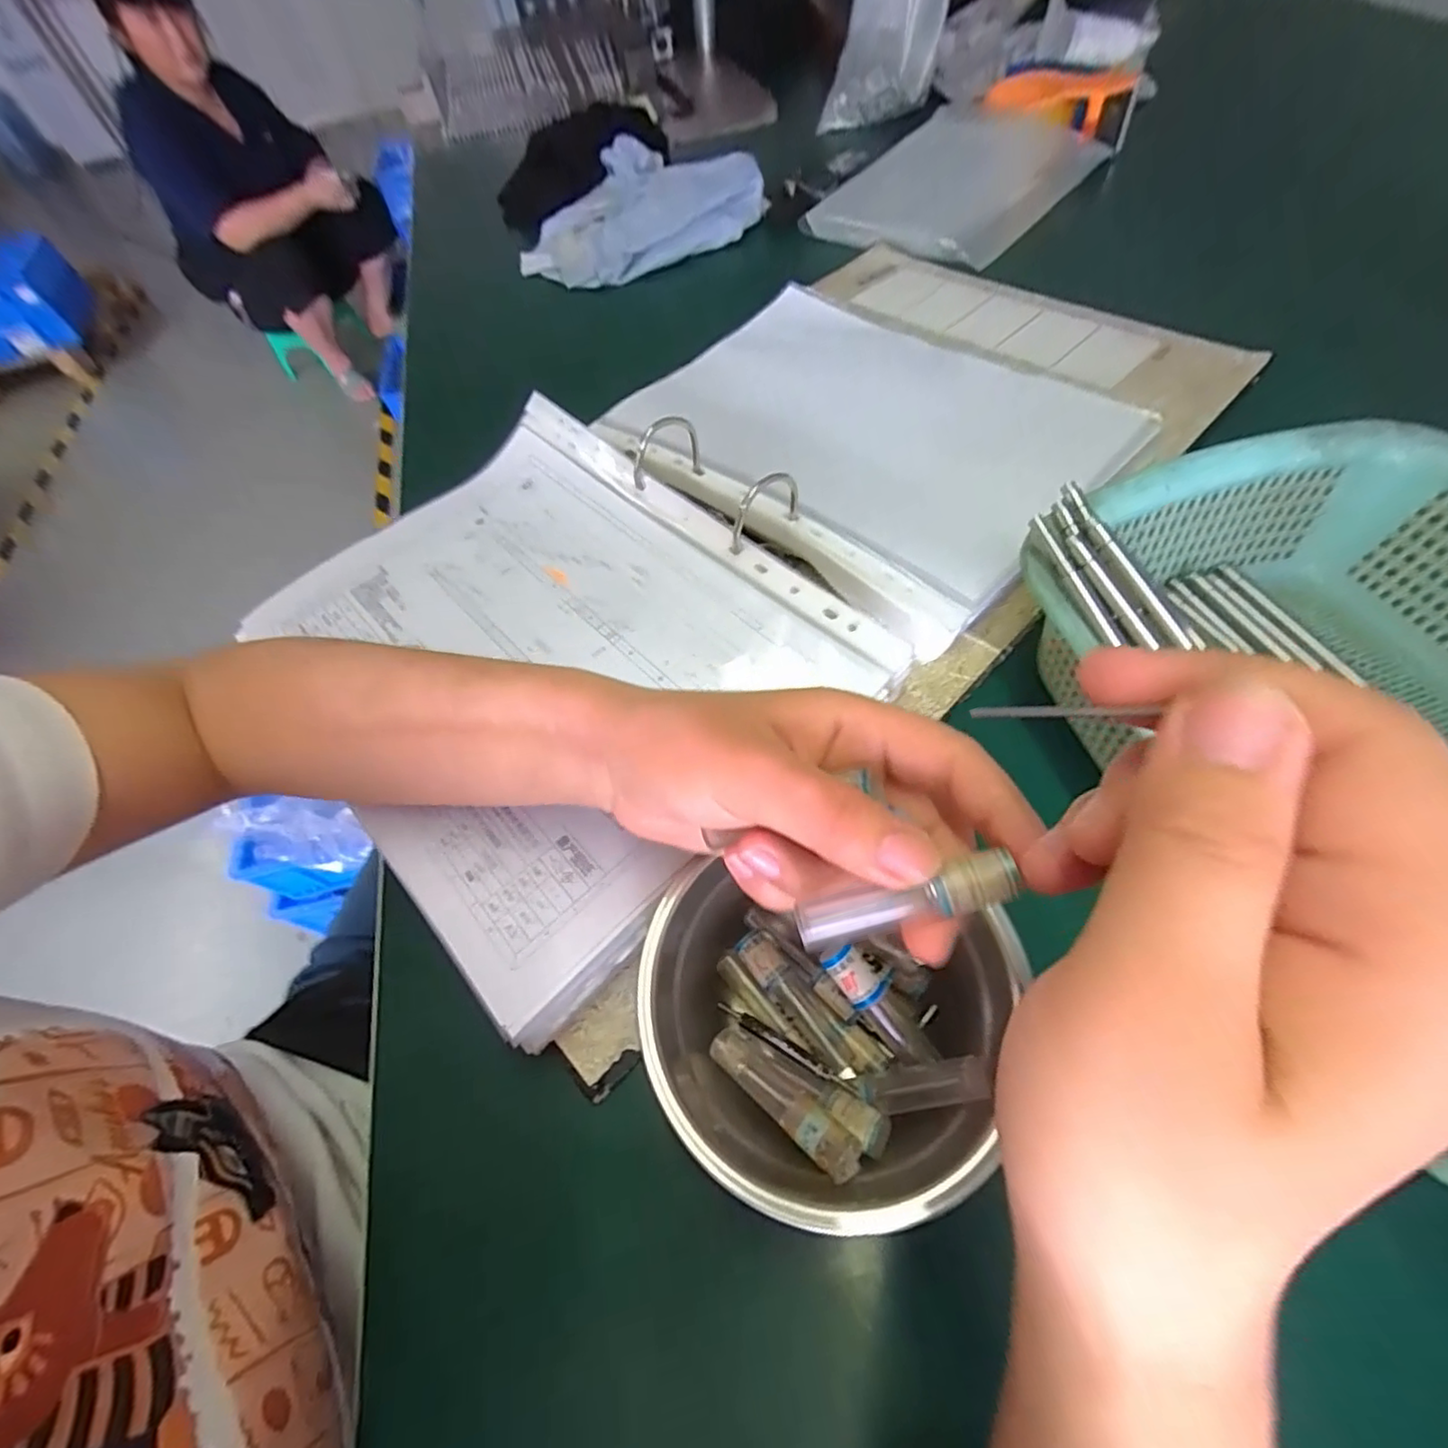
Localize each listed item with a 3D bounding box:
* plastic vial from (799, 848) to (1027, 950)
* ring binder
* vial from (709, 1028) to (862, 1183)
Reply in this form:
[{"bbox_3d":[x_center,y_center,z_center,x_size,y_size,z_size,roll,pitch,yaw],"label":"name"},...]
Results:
[{"bbox_3d":[0.046,0.046,0.160,0.057,0.009,0.011,-20,57,13],"label":"plastic vial"},{"bbox_3d":[0.033,-0.147,0.384,0.326,0.065,0.595,39,71,25],"label":"ring binder"},{"bbox_3d":[0.020,0.128,0.211,0.014,0.011,0.062,-45,38,-22],"label":"vial"}]

